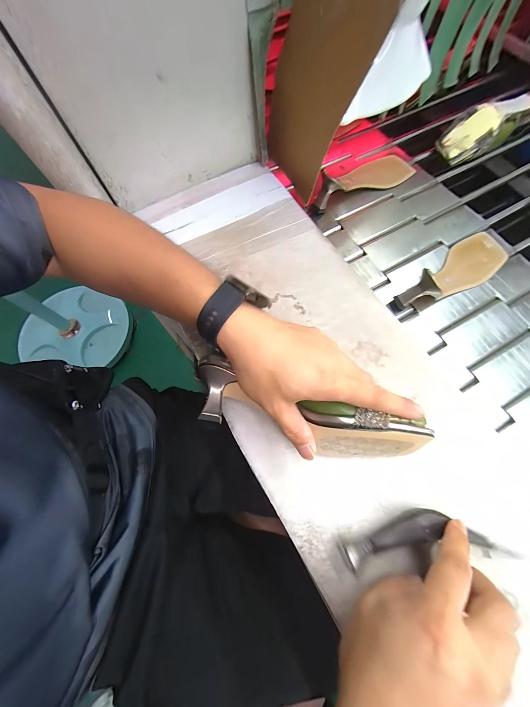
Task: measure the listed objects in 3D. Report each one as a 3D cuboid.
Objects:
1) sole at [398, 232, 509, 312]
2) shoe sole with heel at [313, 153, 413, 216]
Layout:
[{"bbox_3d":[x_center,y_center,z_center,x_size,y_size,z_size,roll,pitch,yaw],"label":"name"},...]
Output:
[{"bbox_3d":[0.303,-0.130,0.385,0.219,0.051,0.071,-36,74,-12],"label":"sole"},{"bbox_3d":[0.178,-0.330,0.452,0.223,0.054,0.073,-27,73,-9],"label":"shoe sole with heel"}]

